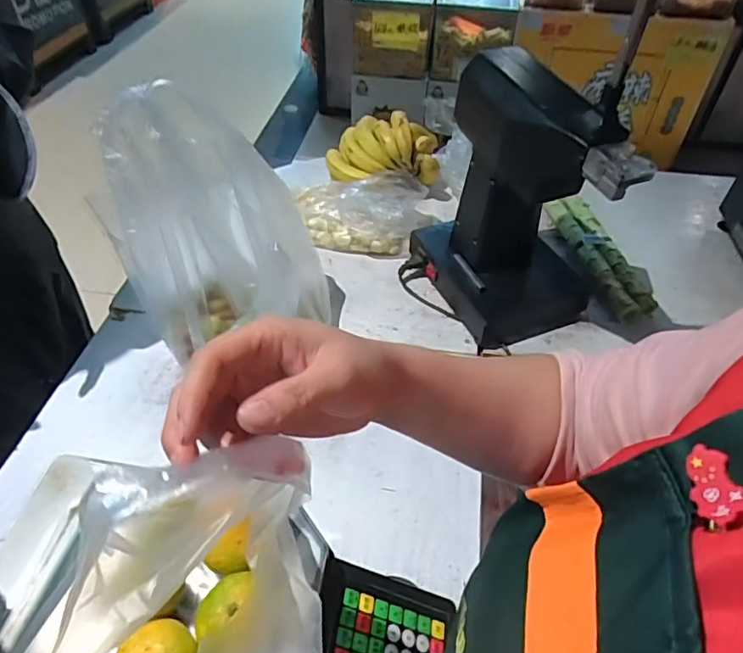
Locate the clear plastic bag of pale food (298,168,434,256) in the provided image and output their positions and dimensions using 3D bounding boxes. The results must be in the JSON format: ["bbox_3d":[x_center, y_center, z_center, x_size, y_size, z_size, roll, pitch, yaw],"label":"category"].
[{"bbox_3d":[-0.022,-0.229,1.046,0.271,0.110,0.148,3,46,2],"label":"clear plastic bag of pale food"}]

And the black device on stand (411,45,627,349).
[{"bbox_3d":[0.224,-0.189,0.837,0.215,0.367,0.279,-20,50,-19],"label":"black device on stand"}]

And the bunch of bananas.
[{"bbox_3d":[0.022,-0.359,1.090,0.222,0.129,0.113,2,46,1],"label":"bunch of bananas"}]

